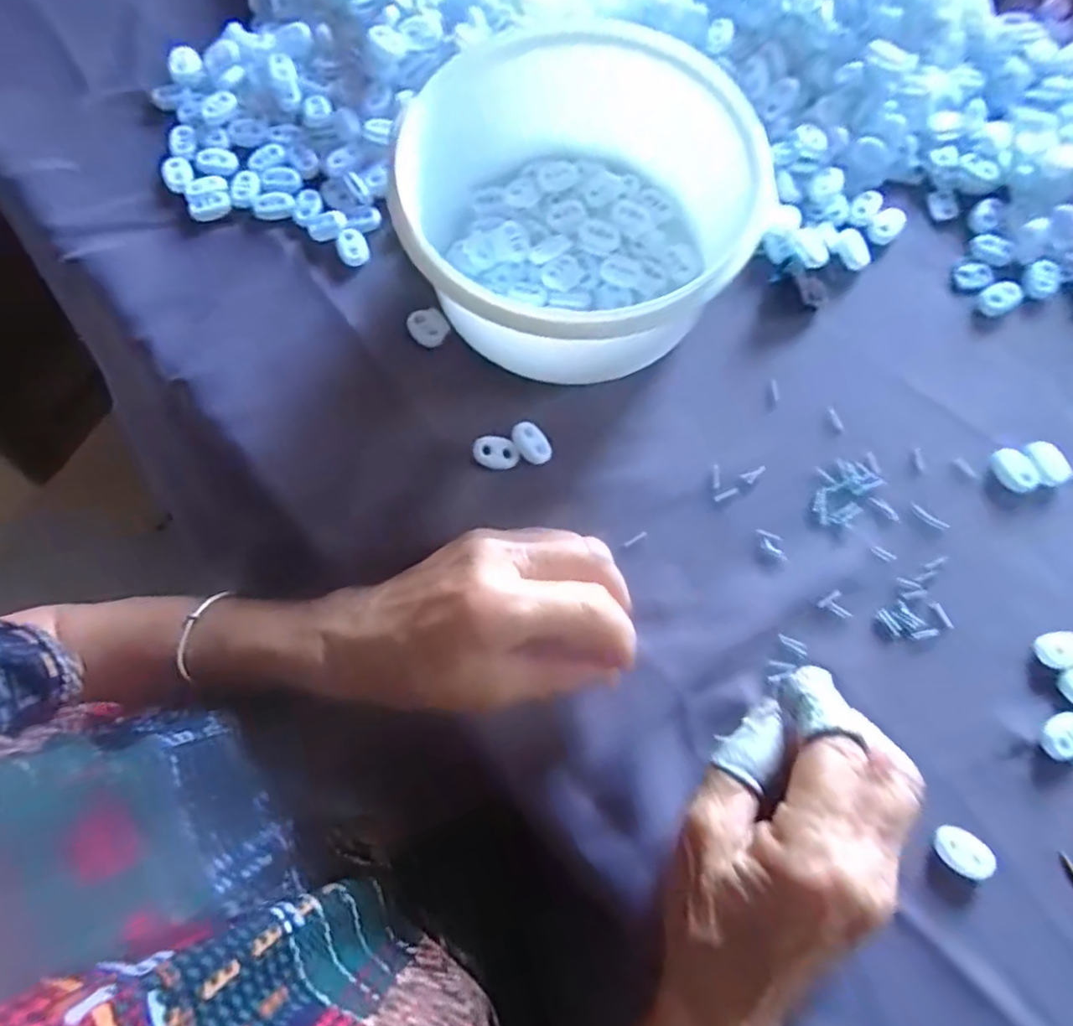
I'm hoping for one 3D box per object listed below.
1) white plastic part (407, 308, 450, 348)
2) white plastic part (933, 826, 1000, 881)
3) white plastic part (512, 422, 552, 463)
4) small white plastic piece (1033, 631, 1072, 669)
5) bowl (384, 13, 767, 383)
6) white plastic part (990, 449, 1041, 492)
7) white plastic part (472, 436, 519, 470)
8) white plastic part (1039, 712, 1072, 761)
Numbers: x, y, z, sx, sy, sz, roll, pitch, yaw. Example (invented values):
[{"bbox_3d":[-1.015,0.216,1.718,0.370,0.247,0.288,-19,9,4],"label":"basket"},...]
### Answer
[{"bbox_3d":[-0.057,-0.098,0.329,0.019,0.007,0.019,0,75,1],"label":"white plastic part"},{"bbox_3d":[0.180,0.142,0.260,0.025,0.004,0.017,22,76,7],"label":"white plastic part"},{"bbox_3d":[-0.002,-0.034,0.309,0.015,0.008,0.021,-39,77,-9],"label":"white plastic part"},{"bbox_3d":[0.237,0.061,0.281,0.021,0.006,0.016,-11,75,-1],"label":"small white plastic piece"},{"bbox_3d":[0.020,-0.142,0.304,0.152,0.073,0.161,-35,77,-8],"label":"bowl"},{"bbox_3d":[0.234,-0.021,0.305,0.017,0.004,0.022,-23,75,-5],"label":"white plastic part"},{"bbox_3d":[-0.020,-0.030,0.307,0.021,0.008,0.014,4,75,3],"label":"white plastic part"},{"bbox_3d":[0.230,0.096,0.270,0.022,0.006,0.016,-24,75,-5],"label":"white plastic part"}]

